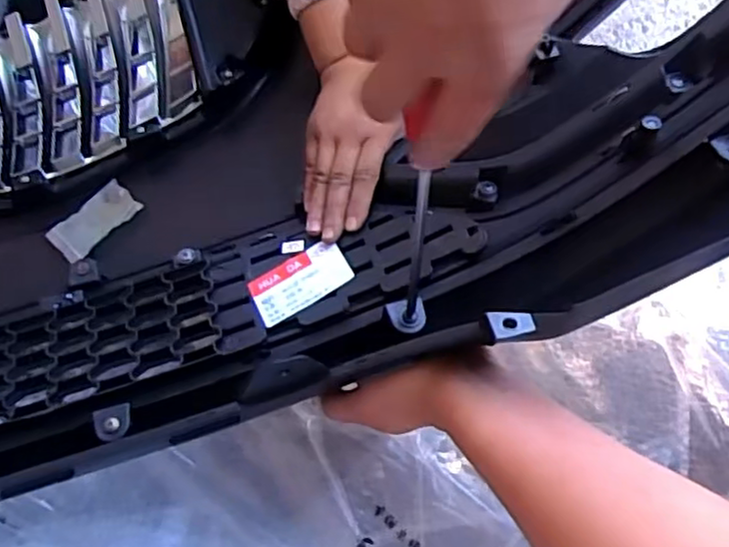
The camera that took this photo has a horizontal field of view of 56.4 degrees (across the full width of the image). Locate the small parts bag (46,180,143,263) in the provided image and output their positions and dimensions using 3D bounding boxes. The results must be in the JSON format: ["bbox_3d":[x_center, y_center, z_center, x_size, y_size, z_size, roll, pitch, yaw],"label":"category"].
[{"bbox_3d":[-0.249,-0.050,0.626,0.061,0.006,0.084,24,59,32],"label":"small parts bag"}]

